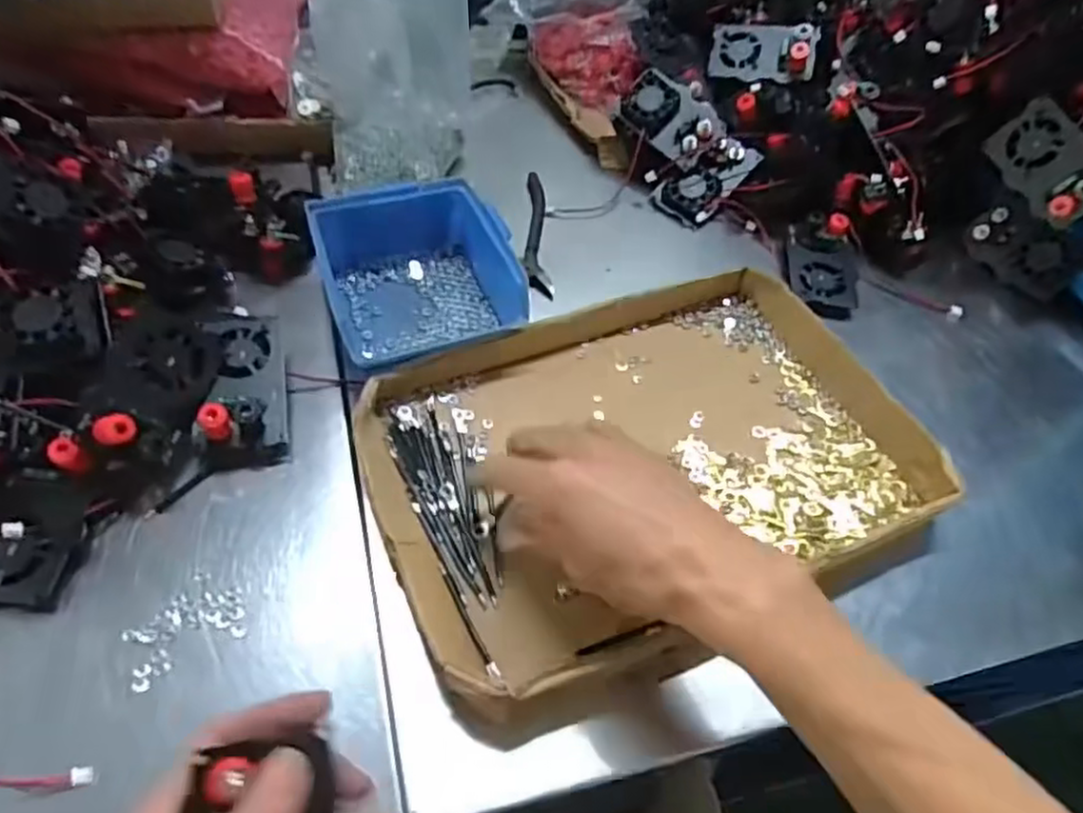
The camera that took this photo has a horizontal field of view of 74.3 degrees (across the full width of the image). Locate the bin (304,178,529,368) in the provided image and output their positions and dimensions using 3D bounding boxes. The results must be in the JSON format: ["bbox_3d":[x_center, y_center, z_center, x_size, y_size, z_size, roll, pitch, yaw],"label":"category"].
[{"bbox_3d":[-0.088,-0.096,0.508,0.128,0.058,0.142,-18,57,-18],"label":"bin"}]

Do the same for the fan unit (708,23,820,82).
[{"bbox_3d":[0.202,-0.326,0.649,0.091,0.024,0.055,4,82,17],"label":"fan unit"}]

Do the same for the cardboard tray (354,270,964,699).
[{"bbox_3d":[0.069,0.028,0.458,0.335,0.033,0.229,-16,57,-17],"label":"cardboard tray"}]

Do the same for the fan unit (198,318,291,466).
[{"bbox_3d":[-0.186,-0.012,0.451,0.051,0.039,0.099,-5,54,-9],"label":"fan unit"}]

